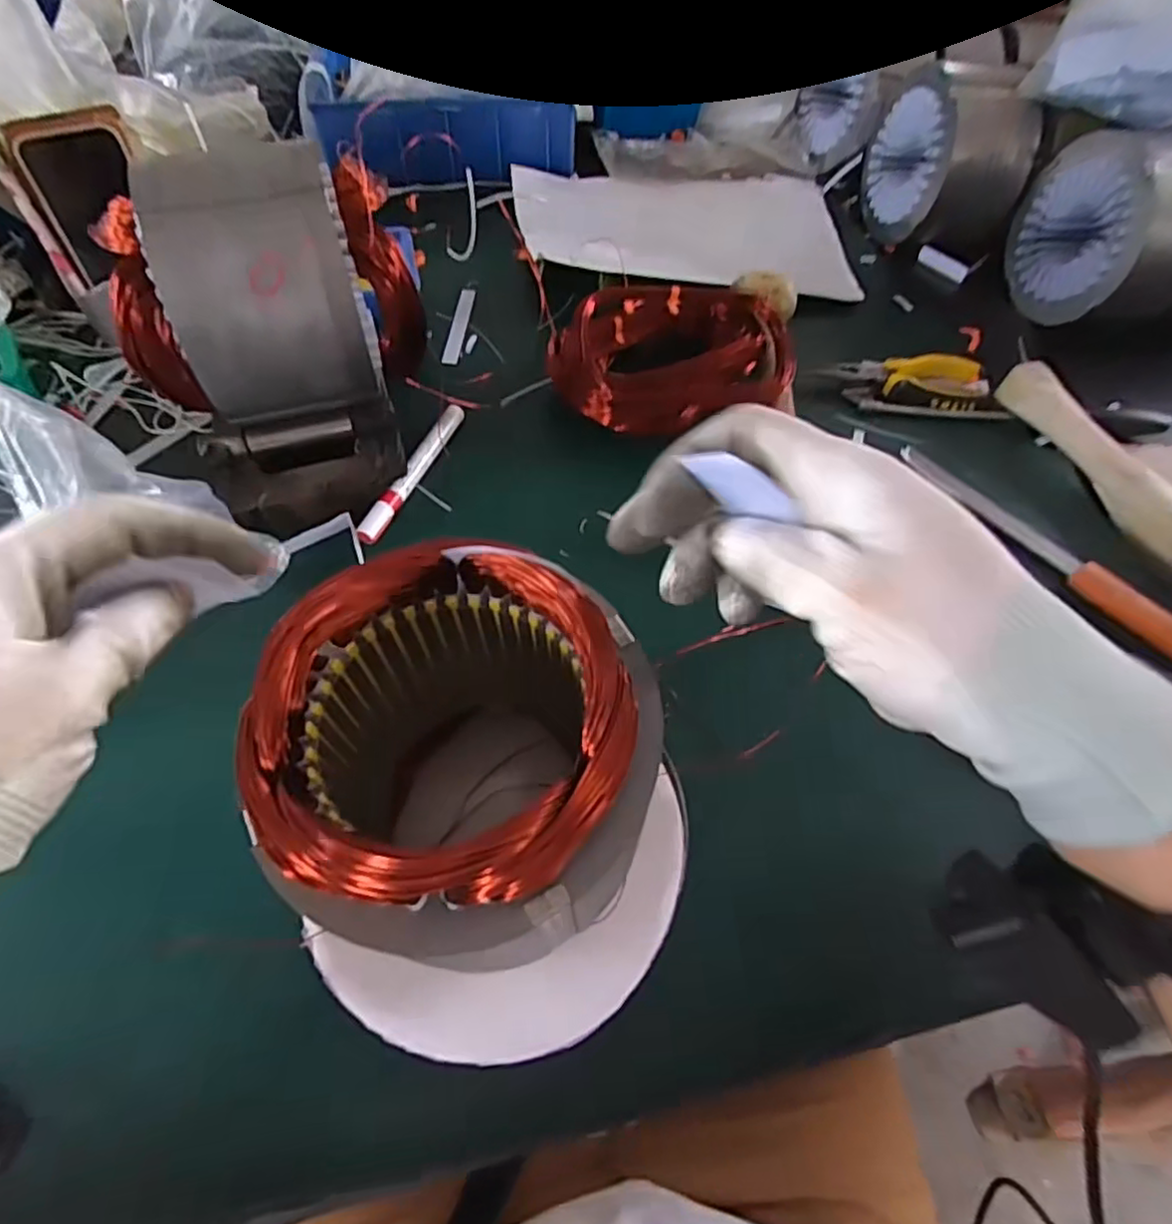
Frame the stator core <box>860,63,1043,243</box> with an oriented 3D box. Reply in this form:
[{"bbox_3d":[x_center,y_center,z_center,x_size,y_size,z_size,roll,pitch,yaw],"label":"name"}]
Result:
[{"bbox_3d":[0.379,-0.475,0.696,0.102,0.131,0.141,-9,58,-7],"label":"stator core"}]

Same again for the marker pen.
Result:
[{"bbox_3d":[-0.133,-0.112,0.513,0.016,0.016,0.145,20,59,11],"label":"marker pen"}]

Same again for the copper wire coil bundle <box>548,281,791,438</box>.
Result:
[{"bbox_3d":[0.069,-0.218,0.559,0.188,0.057,0.137,-15,59,-11],"label":"copper wire coil bundle"}]

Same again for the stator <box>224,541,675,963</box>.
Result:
[{"bbox_3d":[-0.042,0.070,0.292,0.135,0.173,0.133,12,58,6],"label":"stator"}]

